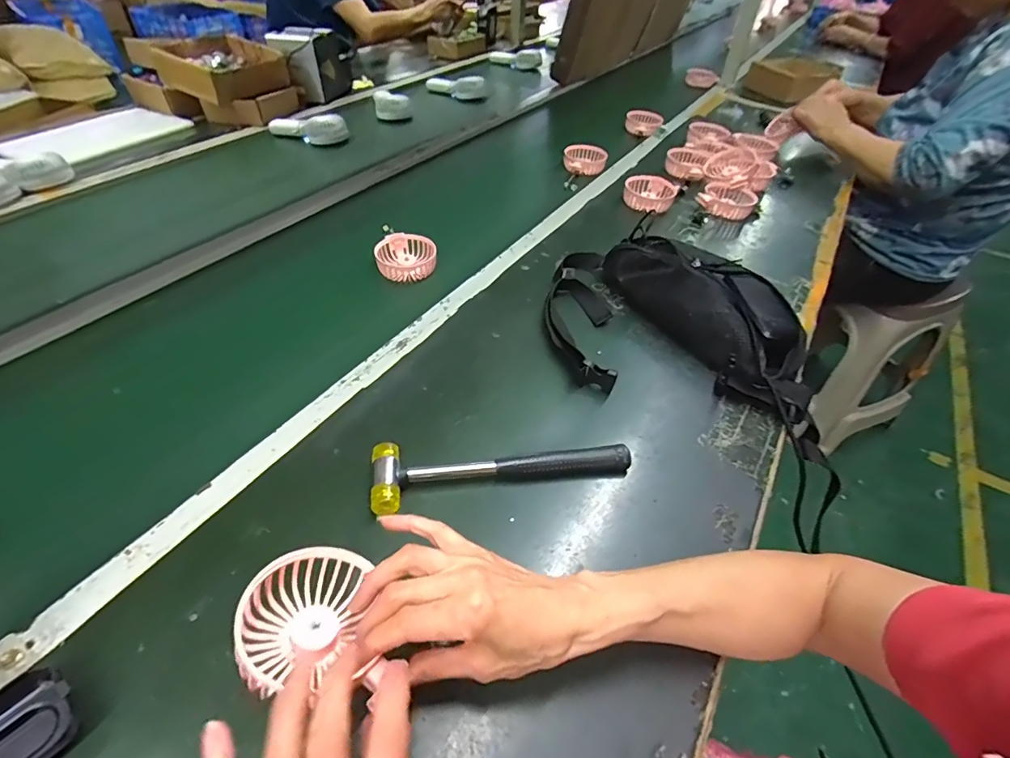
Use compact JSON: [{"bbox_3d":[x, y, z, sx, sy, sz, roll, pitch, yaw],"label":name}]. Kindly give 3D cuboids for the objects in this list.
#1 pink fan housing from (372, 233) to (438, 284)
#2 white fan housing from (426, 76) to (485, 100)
[{"bbox_3d":[-0.148,-0.184,0.720,0.086,0.033,0.091,-1,46,-5],"label":"pink fan housing"},{"bbox_3d":[-0.141,-0.835,1.365,0.164,0.052,0.030,7,46,2],"label":"white fan housing"}]

